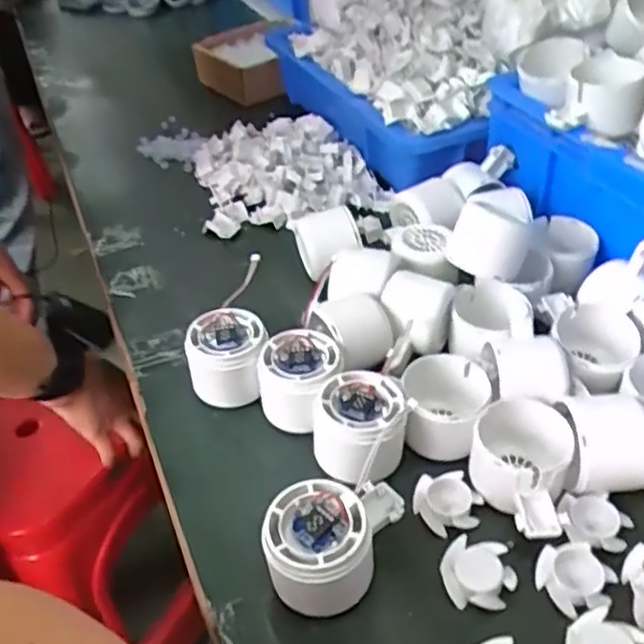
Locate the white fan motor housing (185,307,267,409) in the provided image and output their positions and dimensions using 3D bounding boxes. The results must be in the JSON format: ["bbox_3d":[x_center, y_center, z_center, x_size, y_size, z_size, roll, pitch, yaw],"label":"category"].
[{"bbox_3d":[-0.067,0.028,0.503,0.060,0.056,0.054,-4,41,0],"label":"white fan motor housing"}]

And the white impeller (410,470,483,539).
[{"bbox_3d":[0.079,0.113,0.428,0.036,0.013,0.040,-25,45,-22],"label":"white impeller"}]

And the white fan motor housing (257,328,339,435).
[{"bbox_3d":[-0.016,0.043,0.478,0.058,0.049,0.060,-2,41,3],"label":"white fan motor housing"}]

